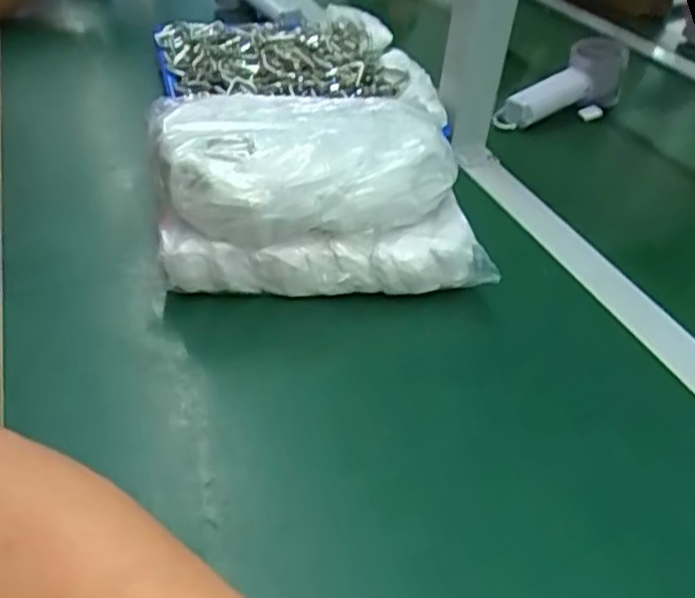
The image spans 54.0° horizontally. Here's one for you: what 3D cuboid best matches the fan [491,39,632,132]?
[{"bbox_3d":[0.231,-0.228,0.727,0.165,0.065,0.048,-22,46,-30],"label":"fan"}]

